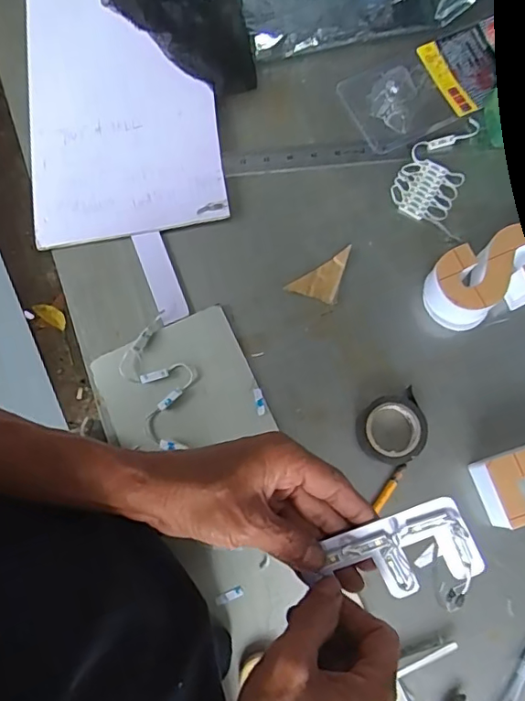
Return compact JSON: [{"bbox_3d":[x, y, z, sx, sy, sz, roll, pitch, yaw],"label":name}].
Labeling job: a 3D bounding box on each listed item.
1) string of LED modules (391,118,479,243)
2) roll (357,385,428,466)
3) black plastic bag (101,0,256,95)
[{"bbox_3d":[0.178,-0.187,0.551,0.076,0.005,0.133,11,77,5],"label":"string of LED modules"},{"bbox_3d":[0.117,0.070,0.479,0.058,0.019,0.064,-8,76,0],"label":"roll"},{"bbox_3d":[-0.093,-0.376,0.581,0.145,0.062,0.201,-16,76,-2],"label":"black plastic bag"}]

